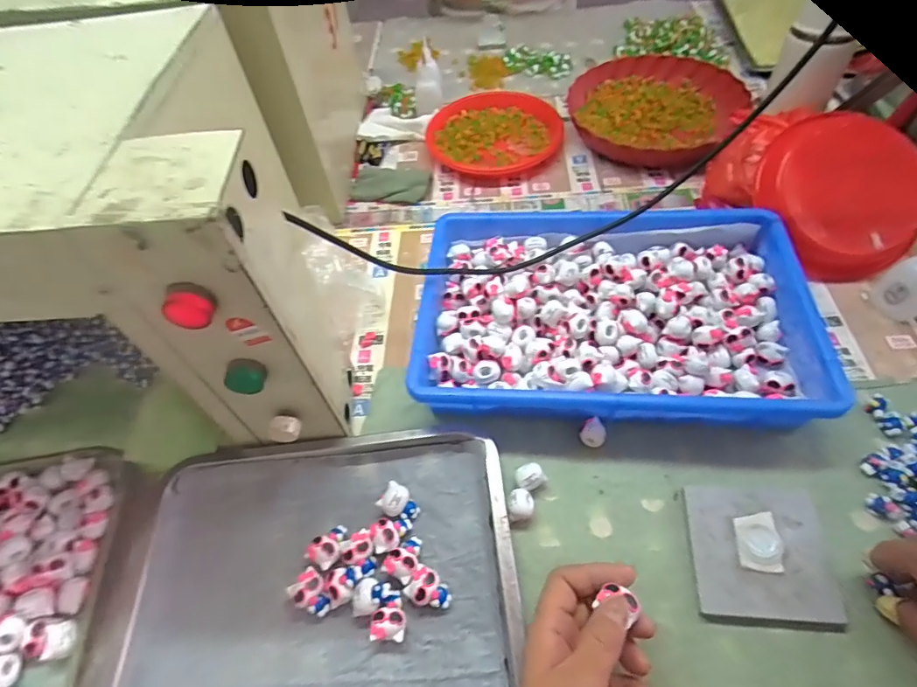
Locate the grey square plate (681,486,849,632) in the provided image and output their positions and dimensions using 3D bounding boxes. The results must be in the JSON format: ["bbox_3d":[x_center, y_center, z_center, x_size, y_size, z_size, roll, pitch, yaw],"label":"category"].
[{"bbox_3d":[0.234,0.161,0.380,0.099,0.014,0.101,-1,55,10],"label":"grey square plate"}]

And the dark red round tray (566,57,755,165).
[{"bbox_3d":[0.283,-0.343,0.717,0.220,0.058,0.223,34,64,25],"label":"dark red round tray"}]

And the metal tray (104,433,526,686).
[{"bbox_3d":[-0.111,0.198,0.388,0.307,0.023,0.257,-4,56,0],"label":"metal tray"}]

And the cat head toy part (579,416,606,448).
[{"bbox_3d":[0.124,0.084,0.452,0.022,0.029,0.023,-2,54,3],"label":"cat head toy part"}]

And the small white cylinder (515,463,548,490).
[{"bbox_3d":[0.063,0.118,0.433,0.026,0.020,0.022,-10,54,-2],"label":"small white cylinder"}]

